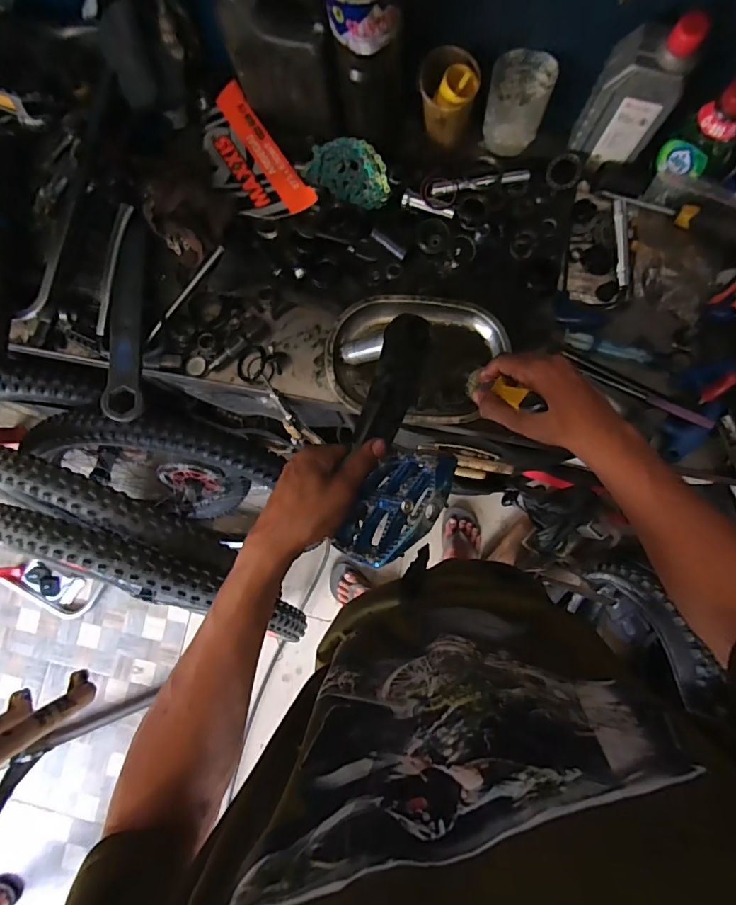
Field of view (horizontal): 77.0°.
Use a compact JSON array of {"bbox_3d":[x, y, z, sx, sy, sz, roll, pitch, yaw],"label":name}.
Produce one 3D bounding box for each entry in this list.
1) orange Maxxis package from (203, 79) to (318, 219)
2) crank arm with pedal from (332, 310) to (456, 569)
[{"bbox_3d":[-0.158,-0.381,0.609,0.091,0.019,0.196,-35,82,-1],"label":"orange Maxxis package"},{"bbox_3d":[0.025,-0.020,0.407,0.087,0.069,0.252,2,56,4],"label":"crank arm with pedal"}]

